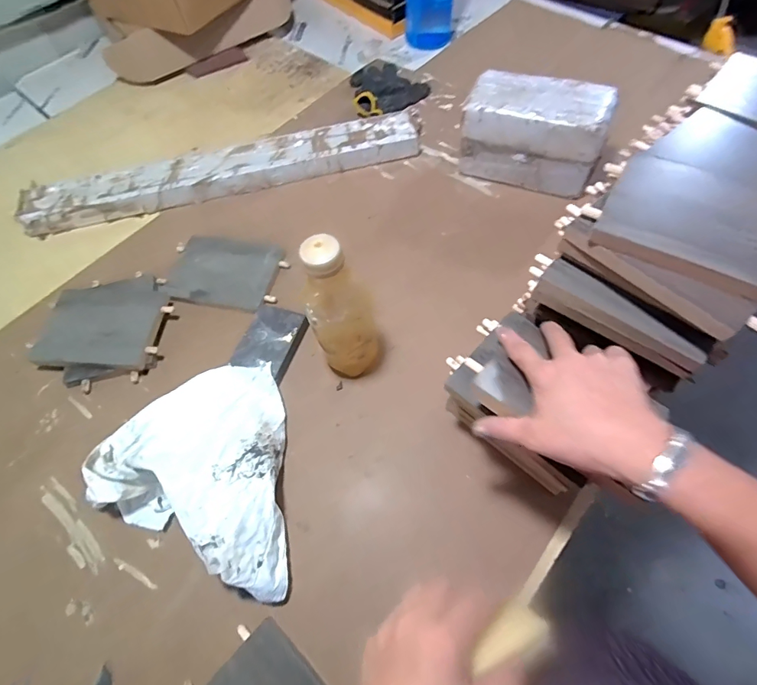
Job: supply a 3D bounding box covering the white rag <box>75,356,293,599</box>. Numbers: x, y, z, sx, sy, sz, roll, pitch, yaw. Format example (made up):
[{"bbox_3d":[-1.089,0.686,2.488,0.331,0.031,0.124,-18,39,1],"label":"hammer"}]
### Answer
[{"bbox_3d":[-0.212,0.138,0.467,0.217,0.097,0.258,-7,62,-2],"label":"white rag"}]

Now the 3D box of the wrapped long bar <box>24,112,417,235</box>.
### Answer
[{"bbox_3d":[-0.256,-0.291,0.739,0.664,0.050,0.081,-13,63,-5],"label":"wrapped long bar"}]

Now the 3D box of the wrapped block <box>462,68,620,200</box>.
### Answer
[{"bbox_3d":[0.236,-0.322,0.673,0.203,0.131,0.101,18,64,11],"label":"wrapped block"}]

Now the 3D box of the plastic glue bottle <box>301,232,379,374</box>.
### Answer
[{"bbox_3d":[-0.039,-0.027,0.483,0.076,0.213,0.065,-9,61,-1],"label":"plastic glue bottle"}]

